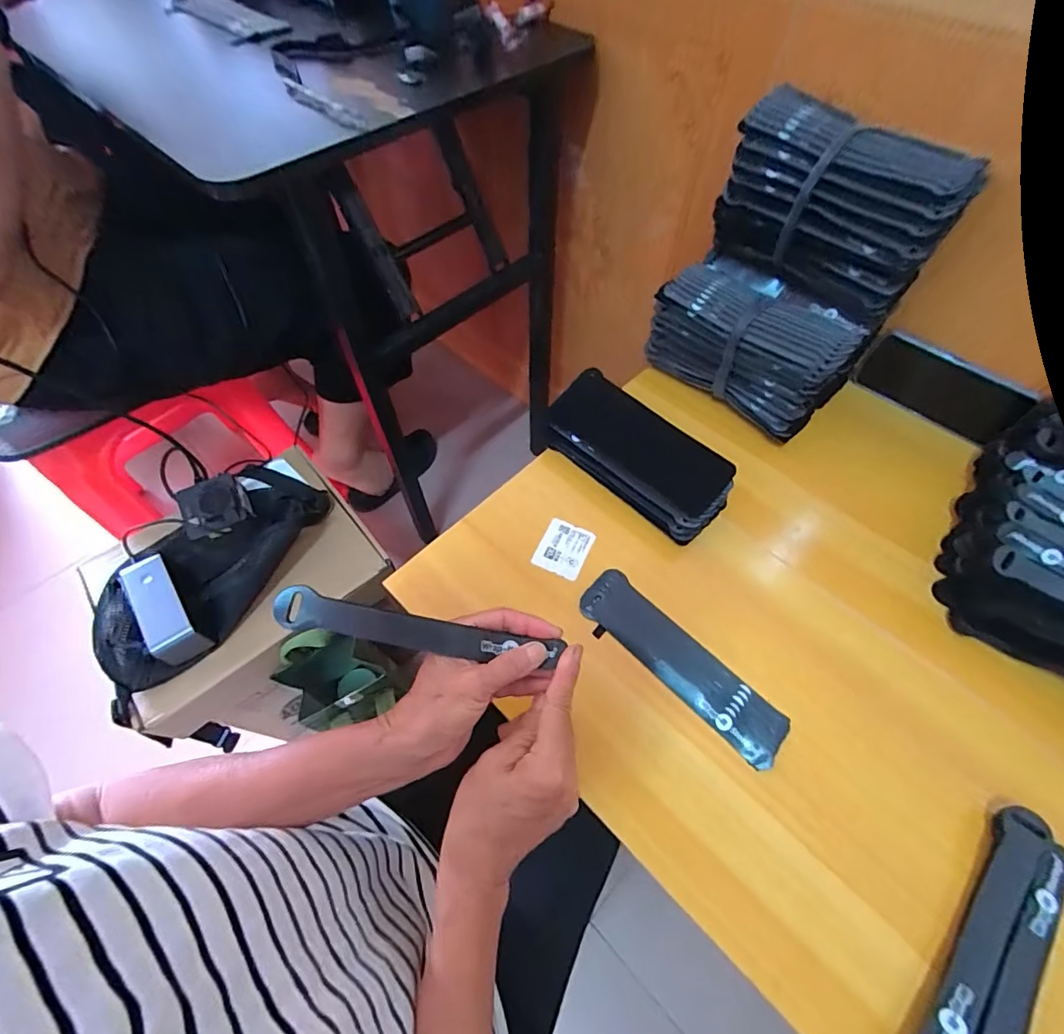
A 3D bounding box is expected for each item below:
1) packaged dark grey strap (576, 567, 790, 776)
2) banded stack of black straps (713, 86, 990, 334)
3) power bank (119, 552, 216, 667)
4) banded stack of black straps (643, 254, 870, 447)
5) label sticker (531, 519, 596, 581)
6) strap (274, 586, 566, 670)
[{"bbox_3d":[0.131,0.128,0.425,0.056,0.008,0.198,-40,66,-21],"label":"packaged dark grey strap"},{"bbox_3d":[0.291,-0.303,0.475,0.061,0.136,0.209,-39,65,-20],"label":"banded stack of black straps"},{"bbox_3d":[-0.437,0.109,0.563,0.048,0.047,0.135,-38,66,-18],"label":"power bank"},{"bbox_3d":[0.250,-0.200,0.553,0.209,0.126,0.108,37,66,21],"label":"banded stack of black straps"},{"bbox_3d":[0.032,0.033,0.485,0.049,0.004,0.057,24,62,8],"label":"label sticker"},{"bbox_3d":[-0.073,0.078,0.320,0.187,0.010,0.024,14,93,-7],"label":"strap"}]

